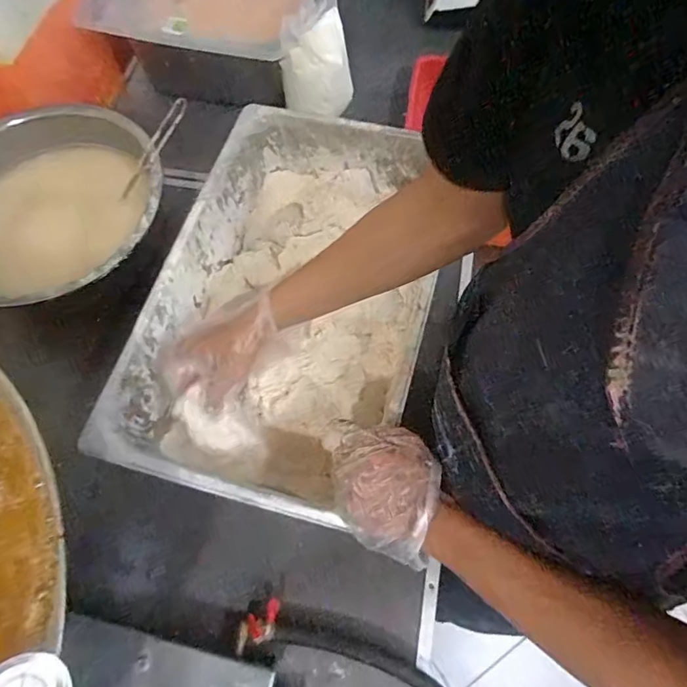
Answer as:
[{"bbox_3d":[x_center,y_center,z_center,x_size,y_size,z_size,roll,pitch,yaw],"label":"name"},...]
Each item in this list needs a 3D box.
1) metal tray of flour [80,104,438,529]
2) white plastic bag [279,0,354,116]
[{"bbox_3d":[-0.060,-0.050,0.670,0.322,0.163,0.522,12,67,8],"label":"metal tray of flour"},{"bbox_3d":[-0.046,-0.460,0.784,0.107,0.139,0.112,-5,66,0],"label":"white plastic bag"}]

